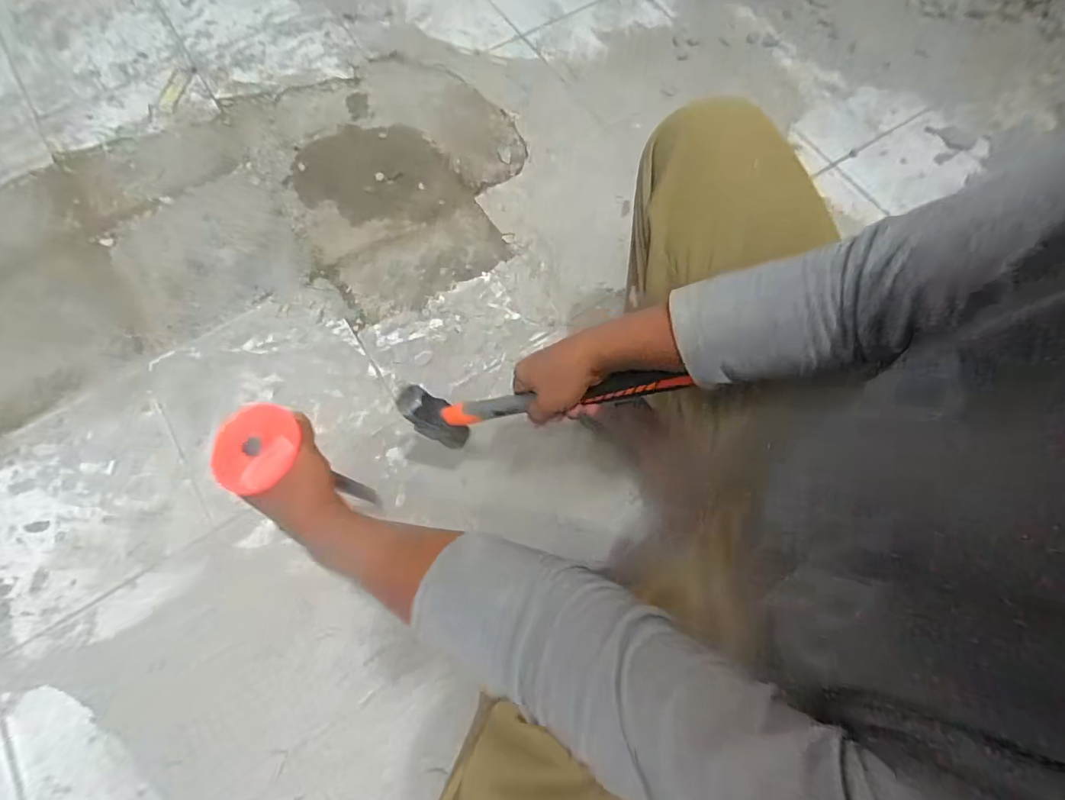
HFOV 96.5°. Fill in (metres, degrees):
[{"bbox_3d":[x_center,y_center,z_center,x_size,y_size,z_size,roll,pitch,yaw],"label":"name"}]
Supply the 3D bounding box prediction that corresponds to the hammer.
[{"bbox_3d":[0.002,0.004,0.504,0.306,0.074,0.052,-7,70,25],"label":"hammer"}]

